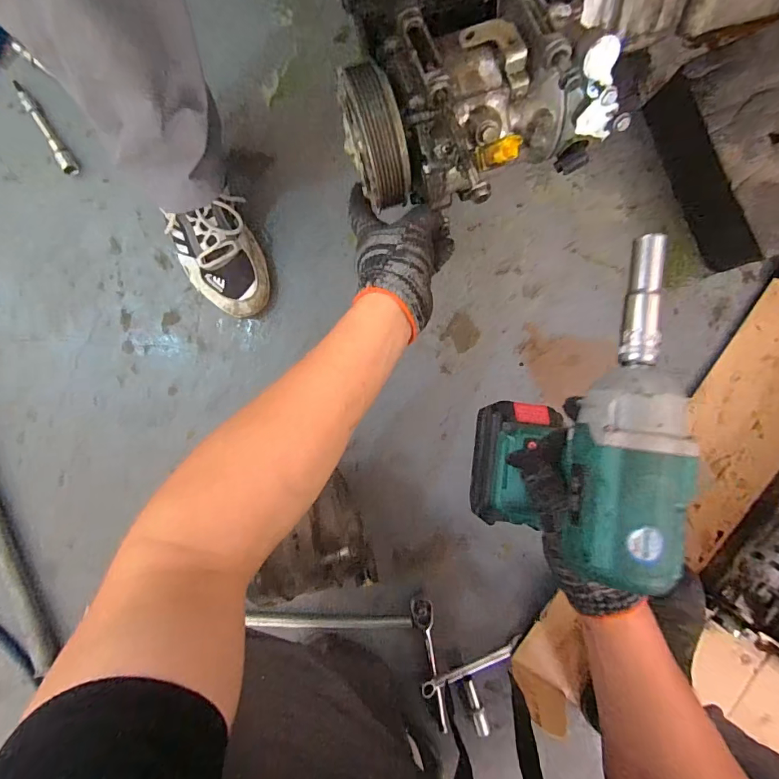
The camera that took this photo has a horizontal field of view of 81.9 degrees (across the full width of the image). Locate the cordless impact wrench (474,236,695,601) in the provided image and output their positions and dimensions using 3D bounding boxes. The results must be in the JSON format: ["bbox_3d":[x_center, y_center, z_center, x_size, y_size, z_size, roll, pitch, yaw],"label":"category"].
[{"bbox_3d":[0.134,0.013,0.354,0.065,0.234,0.208,5,91,-2],"label":"cordless impact wrench"}]

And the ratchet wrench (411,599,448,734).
[{"bbox_3d":[0.059,0.376,0.615,0.029,0.033,0.177,-11,91,-1],"label":"ratchet wrench"}]

